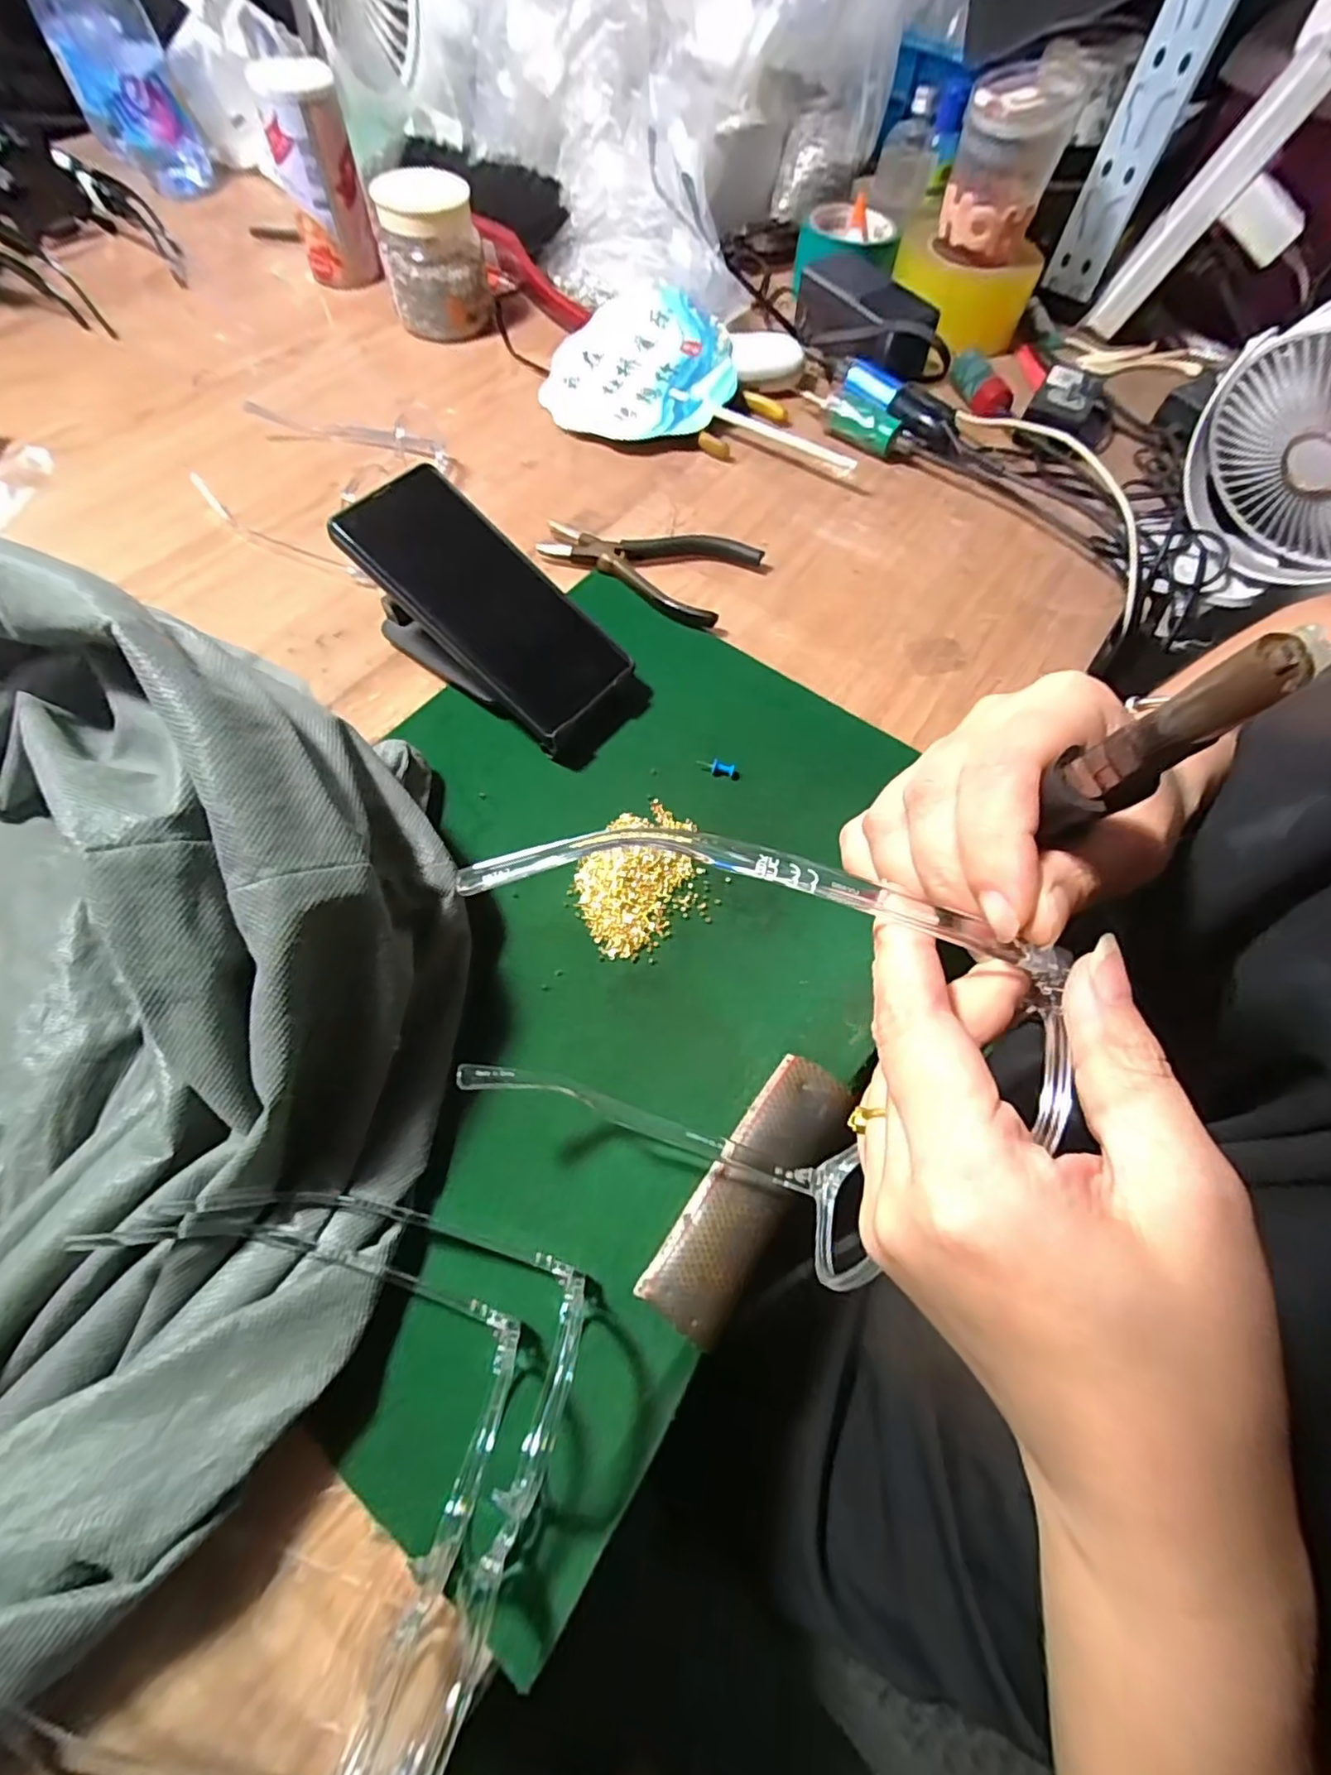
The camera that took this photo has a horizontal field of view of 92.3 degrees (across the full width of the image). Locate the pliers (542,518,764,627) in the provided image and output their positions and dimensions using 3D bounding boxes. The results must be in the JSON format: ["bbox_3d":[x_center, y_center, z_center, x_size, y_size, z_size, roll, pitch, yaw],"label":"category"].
[{"bbox_3d":[-0.012,-0.230,0.444,0.136,0.014,0.081,27,65,10],"label":"pliers"}]

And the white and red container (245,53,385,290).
[{"bbox_3d":[-0.299,-0.613,0.556,0.065,0.126,0.075,-13,65,-9],"label":"white and red container"}]

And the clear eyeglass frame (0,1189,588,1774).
[{"bbox_3d":[-0.131,0.192,0.206,0.171,0.050,0.170,18,64,6],"label":"clear eyeglass frame"}]

